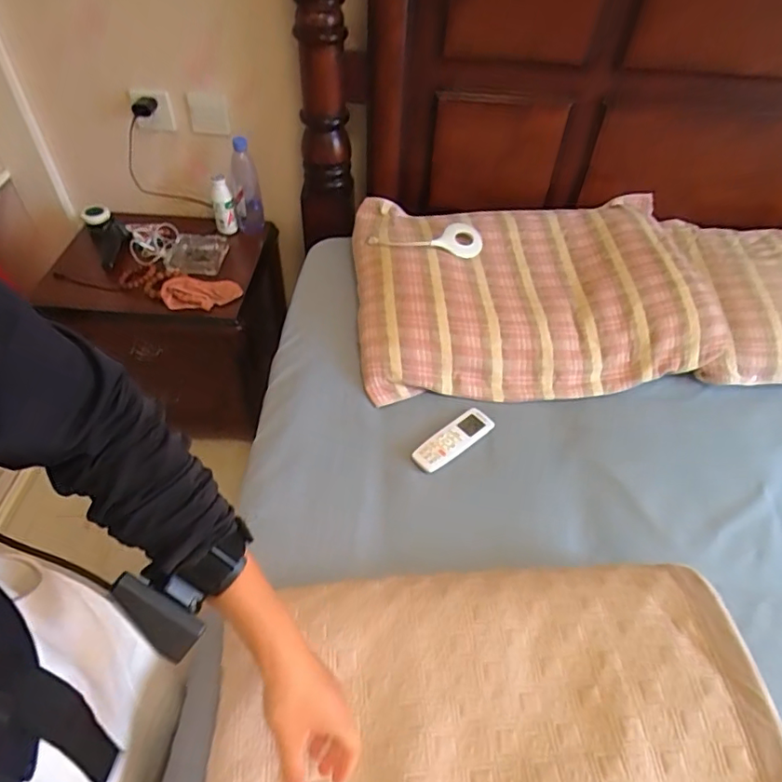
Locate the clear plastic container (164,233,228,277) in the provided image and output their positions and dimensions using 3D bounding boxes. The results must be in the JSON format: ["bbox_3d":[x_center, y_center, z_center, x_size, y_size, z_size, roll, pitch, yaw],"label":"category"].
[{"bbox_3d":[-0.459,-0.319,1.291,0.130,0.022,0.145,6,48,3],"label":"clear plastic container"}]

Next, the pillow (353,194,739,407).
[{"bbox_3d":[0.283,-0.208,1.120,0.699,0.156,0.471,-2,48,-4],"label":"pillow"}]

